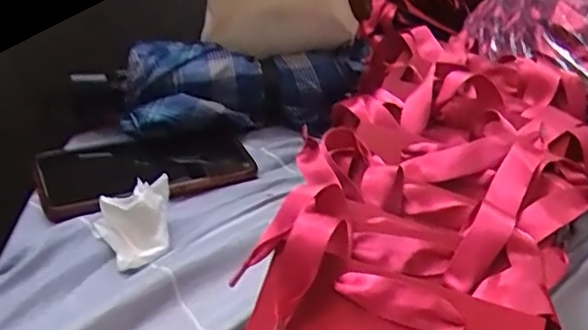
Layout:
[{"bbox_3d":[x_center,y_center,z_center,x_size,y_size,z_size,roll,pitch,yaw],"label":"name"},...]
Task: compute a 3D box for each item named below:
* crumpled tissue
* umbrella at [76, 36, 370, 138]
[{"bbox_3d":[-0.108,0.037,0.383,0.051,0.034,0.052,-5,37,-18],"label":"crumpled tissue"},{"bbox_3d":[-0.059,-0.076,0.532,0.258,0.091,0.080,-8,36,-19],"label":"umbrella"}]

